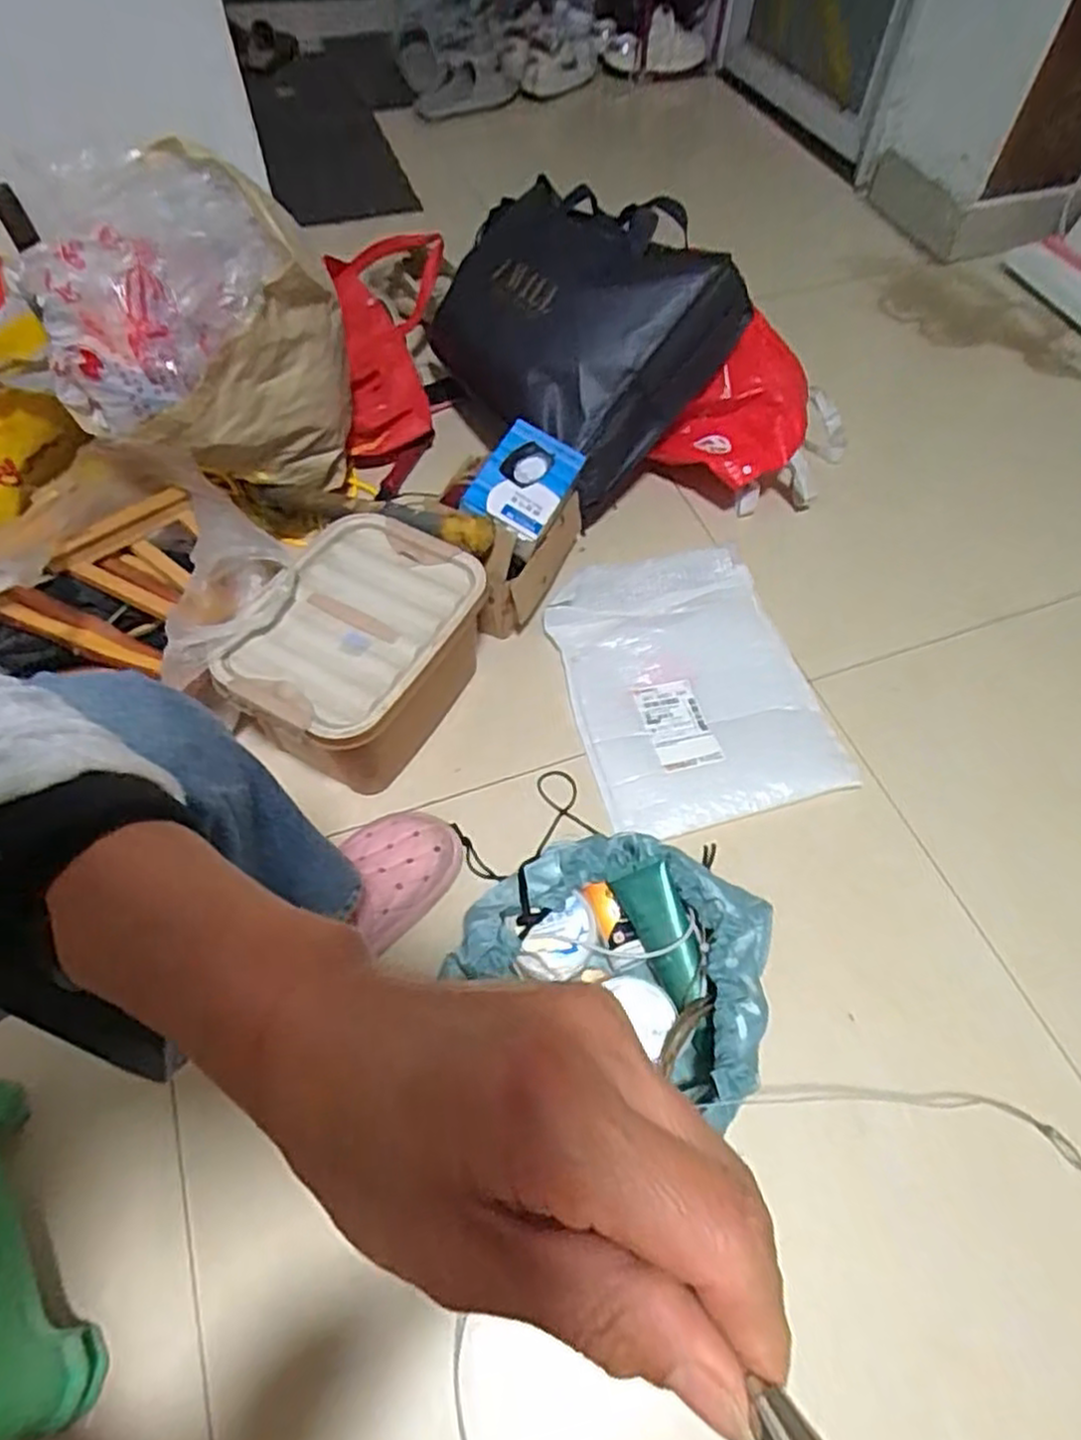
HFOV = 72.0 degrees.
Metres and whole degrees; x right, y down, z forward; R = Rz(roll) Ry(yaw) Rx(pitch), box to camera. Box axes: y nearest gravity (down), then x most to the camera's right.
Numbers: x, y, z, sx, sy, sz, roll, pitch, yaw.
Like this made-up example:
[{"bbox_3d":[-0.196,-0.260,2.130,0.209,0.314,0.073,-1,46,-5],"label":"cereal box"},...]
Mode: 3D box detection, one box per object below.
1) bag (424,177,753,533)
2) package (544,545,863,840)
[{"bbox_3d":[0.034,-0.555,1.031,0.370,0.177,0.436,-48,69,19],"label":"bag"},{"bbox_3d":[0.176,-0.049,0.915,0.278,0.024,0.370,-13,60,-9],"label":"package"}]

